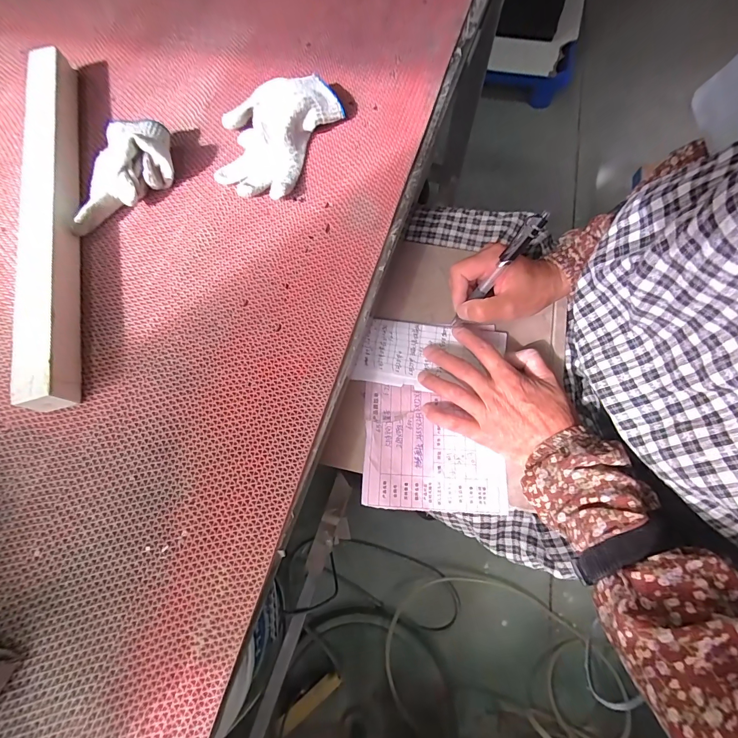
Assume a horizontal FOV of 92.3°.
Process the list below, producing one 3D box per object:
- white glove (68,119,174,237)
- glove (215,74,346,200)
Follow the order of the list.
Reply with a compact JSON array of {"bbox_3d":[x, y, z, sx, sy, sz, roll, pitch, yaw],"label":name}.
[{"bbox_3d":[-0.289,-0.223,0.405,0.152,0.049,0.075,-40,75,-10],"label":"white glove"},{"bbox_3d":[-0.119,-0.287,0.425,0.123,0.041,0.170,26,75,10],"label":"glove"}]

